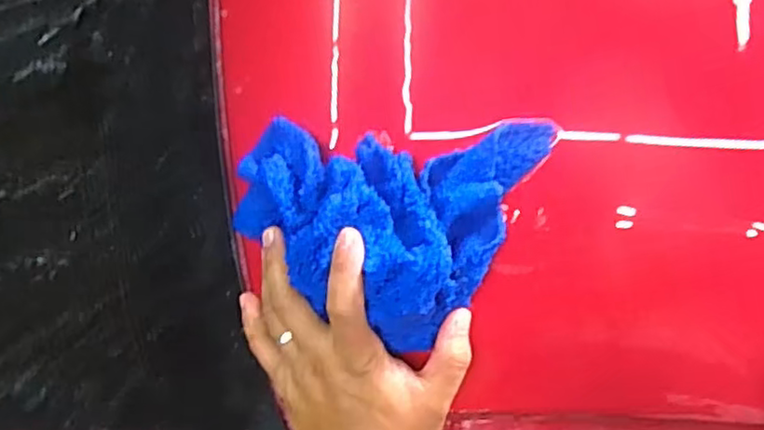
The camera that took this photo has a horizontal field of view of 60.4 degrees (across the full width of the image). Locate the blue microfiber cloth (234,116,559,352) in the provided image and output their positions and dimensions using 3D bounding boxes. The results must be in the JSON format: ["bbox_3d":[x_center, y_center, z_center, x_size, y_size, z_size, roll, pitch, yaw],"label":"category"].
[{"bbox_3d":[-0.008,-0.018,0.418,0.176,0.072,0.156,27,90,7],"label":"blue microfiber cloth"}]

